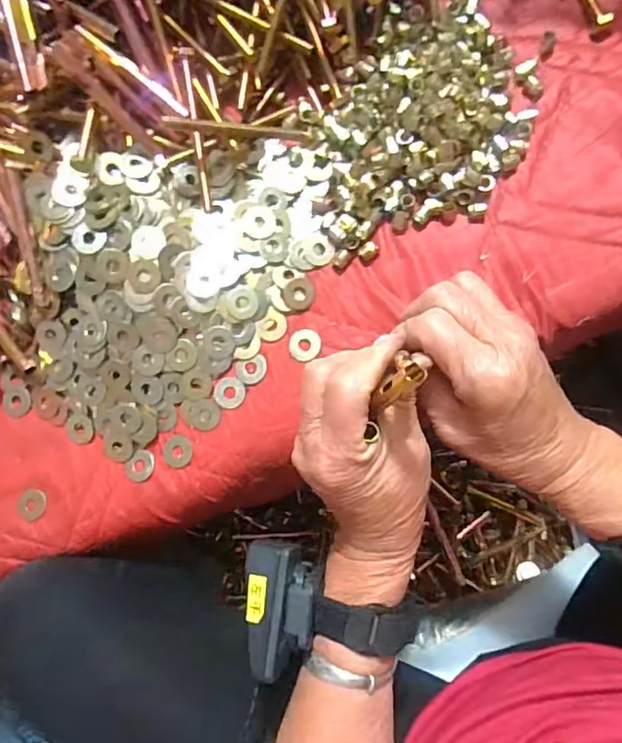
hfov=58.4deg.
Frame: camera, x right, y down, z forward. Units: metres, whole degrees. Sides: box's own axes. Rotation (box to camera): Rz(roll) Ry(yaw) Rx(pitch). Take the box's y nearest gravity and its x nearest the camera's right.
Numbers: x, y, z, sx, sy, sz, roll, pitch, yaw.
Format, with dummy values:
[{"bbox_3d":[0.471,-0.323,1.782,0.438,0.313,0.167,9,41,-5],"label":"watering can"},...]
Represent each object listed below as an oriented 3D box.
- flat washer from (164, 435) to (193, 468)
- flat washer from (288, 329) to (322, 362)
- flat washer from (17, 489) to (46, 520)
[{"bbox_3d":[-0.092,0.055,0.382,0.020,0.004,0.022,-1,84,9],"label":"flat washer"},{"bbox_3d":[-0.005,-0.018,0.375,0.021,0.004,0.022,-1,84,9],"label":"flat washer"},{"bbox_3d":[-0.198,0.095,0.394,0.019,0.004,0.022,2,85,9],"label":"flat washer"}]

